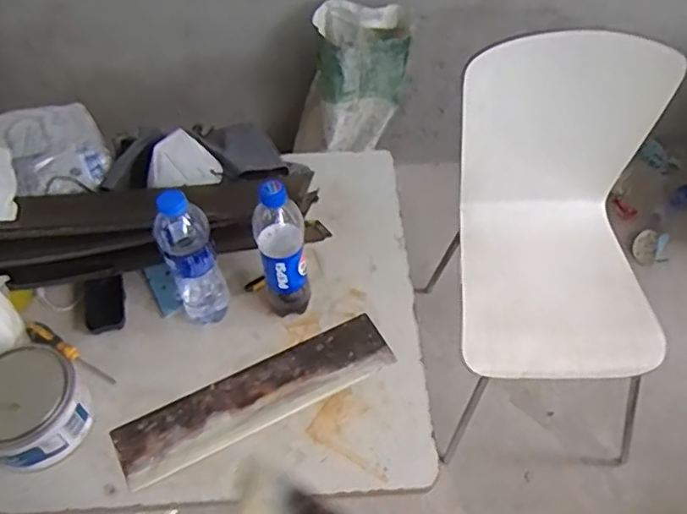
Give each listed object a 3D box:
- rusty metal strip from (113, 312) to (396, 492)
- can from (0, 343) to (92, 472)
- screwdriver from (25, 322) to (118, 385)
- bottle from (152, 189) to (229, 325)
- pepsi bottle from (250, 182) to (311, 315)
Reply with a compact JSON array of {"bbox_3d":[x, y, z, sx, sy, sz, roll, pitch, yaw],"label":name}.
[{"bbox_3d":[-0.111,0.179,0.789,0.360,0.010,0.089,-24,57,-16],"label":"rusty metal strip"},{"bbox_3d":[-0.383,0.183,0.738,0.130,0.087,0.125,-1,54,1],"label":"can"},{"bbox_3d":[-0.371,0.133,0.818,0.148,0.025,0.026,29,60,20],"label":"screwdriver"},{"bbox_3d":[-0.195,0.003,0.779,0.067,0.221,0.067,-21,56,-14],"label":"bottle"},{"bbox_3d":[-0.078,-0.008,0.773,0.059,0.229,0.057,-9,54,-5],"label":"pepsi bottle"}]

